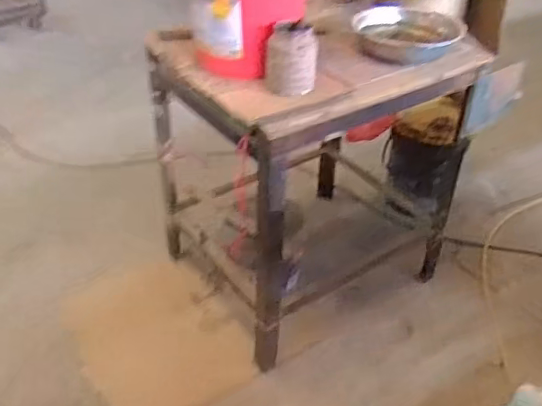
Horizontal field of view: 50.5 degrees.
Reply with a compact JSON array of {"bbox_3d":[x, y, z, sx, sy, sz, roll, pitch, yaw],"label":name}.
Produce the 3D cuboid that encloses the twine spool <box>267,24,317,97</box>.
[{"bbox_3d":[0.046,-0.315,1.249,0.108,0.127,0.114,4,37,-1],"label":"twine spool"}]

